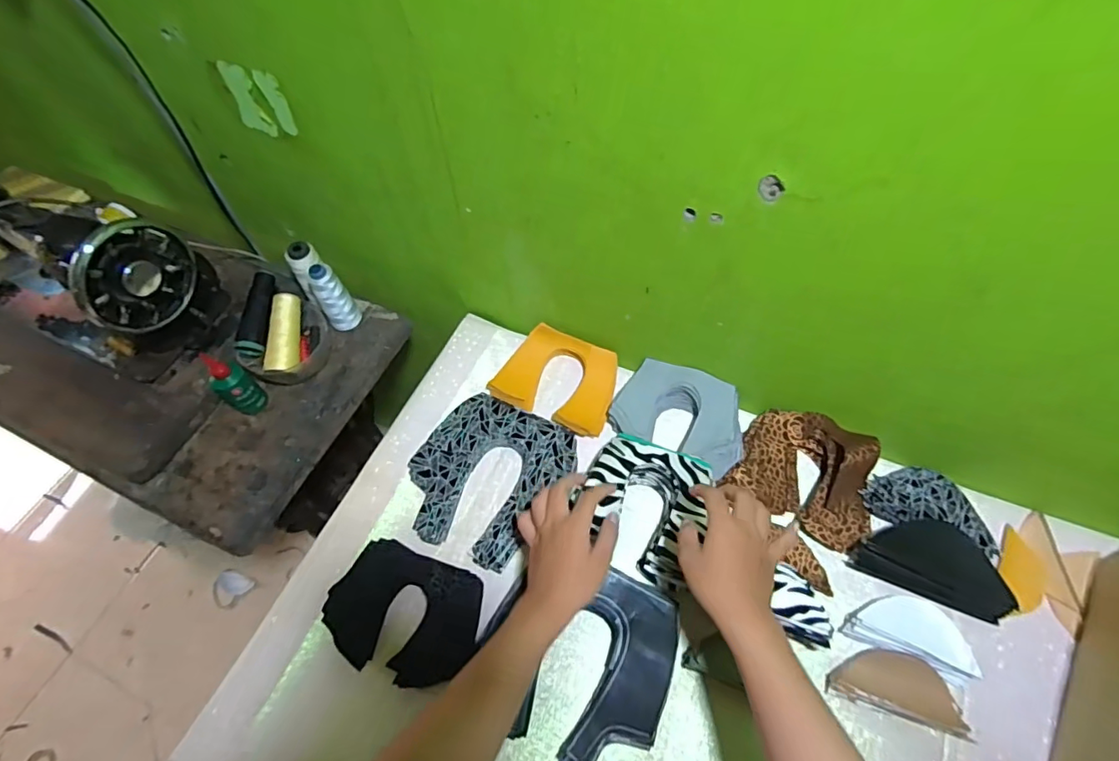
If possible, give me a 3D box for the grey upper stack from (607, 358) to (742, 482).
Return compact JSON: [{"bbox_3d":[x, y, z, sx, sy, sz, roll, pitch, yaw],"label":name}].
[{"bbox_3d":[0.156,0.045,0.695,0.162,0.051,0.113,23,63,16],"label":"grey upper stack"}]

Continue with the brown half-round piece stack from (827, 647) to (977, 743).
[{"bbox_3d":[0.338,0.303,0.542,0.123,0.014,0.056,15,61,11],"label":"brown half-round piece stack"}]

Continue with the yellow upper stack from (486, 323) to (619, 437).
[{"bbox_3d":[0.001,-0.005,0.737,0.156,0.025,0.123,20,62,14],"label":"yellow upper stack"}]

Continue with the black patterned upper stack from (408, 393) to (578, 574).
[{"bbox_3d":[-0.092,0.114,0.669,0.166,0.023,0.193,29,65,18],"label":"black patterned upper stack"}]

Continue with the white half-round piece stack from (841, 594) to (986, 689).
[{"bbox_3d":[0.370,0.260,0.566,0.120,0.016,0.064,21,62,14],"label":"white half-round piece stack"}]

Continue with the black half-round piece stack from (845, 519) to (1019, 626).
[{"bbox_3d":[0.411,0.197,0.605,0.151,0.040,0.085,21,62,14],"label":"black half-round piece stack"}]

